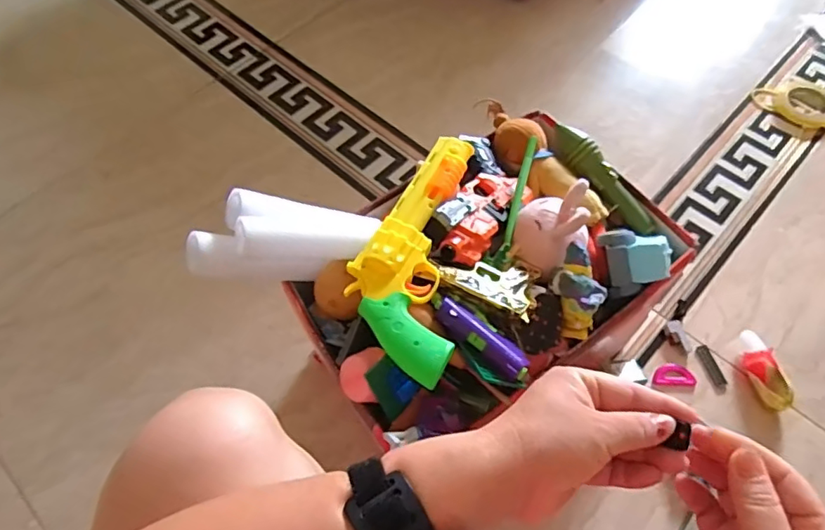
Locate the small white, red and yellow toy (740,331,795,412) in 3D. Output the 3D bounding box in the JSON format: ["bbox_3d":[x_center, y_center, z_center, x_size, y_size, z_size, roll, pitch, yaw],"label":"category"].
[{"bbox_3d":[0.488,0.148,0.782,0.038,0.040,0.113,-10,60,-5],"label":"small white, red and yellow toy"}]

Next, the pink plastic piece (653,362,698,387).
[{"bbox_3d":[0.377,0.157,0.801,0.064,0.007,0.035,-1,59,0],"label":"pink plastic piece"}]

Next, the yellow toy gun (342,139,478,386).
[{"bbox_3d":[0.002,-0.023,0.536,0.100,0.022,0.259,10,60,6],"label":"yellow toy gun"}]

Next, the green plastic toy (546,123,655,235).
[{"bbox_3d":[0.219,-0.100,0.644,0.037,0.038,0.155,-34,65,-18],"label":"green plastic toy"}]

